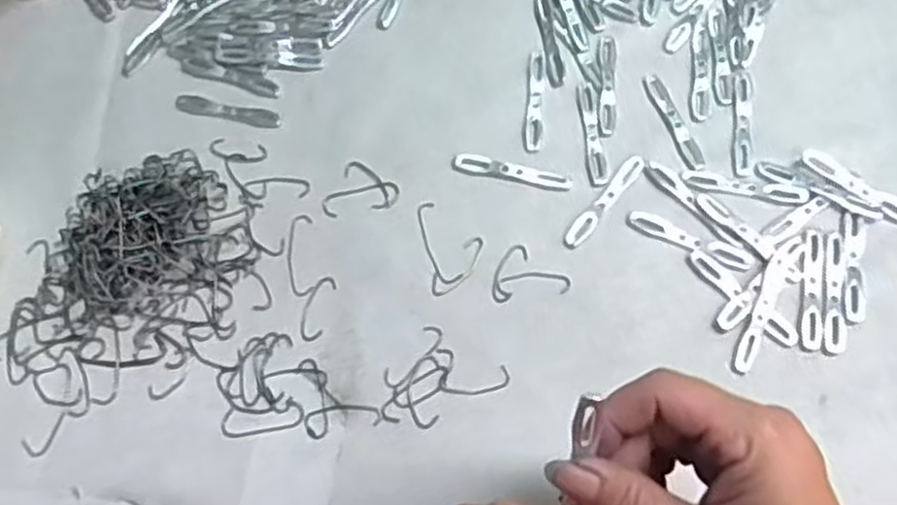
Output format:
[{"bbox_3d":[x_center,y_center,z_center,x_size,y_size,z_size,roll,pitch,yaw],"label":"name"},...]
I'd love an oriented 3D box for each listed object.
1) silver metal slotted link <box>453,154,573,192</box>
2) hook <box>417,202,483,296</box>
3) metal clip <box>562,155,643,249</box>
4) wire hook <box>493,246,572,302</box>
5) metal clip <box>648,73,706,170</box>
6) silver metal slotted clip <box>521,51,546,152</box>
[{"bbox_3d":[0.037,-0.047,0.446,0.069,0.004,0.012,13,68,9],"label":"silver metal slotted link"},{"bbox_3d":[0.002,-0.005,0.427,0.032,0.004,0.055,-11,67,-2],"label":"hook"},{"bbox_3d":[0.089,-0.030,0.432,0.012,0.004,0.070,38,74,17],"label":"metal clip"},{"bbox_3d":[0.044,0.010,0.421,0.041,0.004,0.030,-9,67,-1],"label":"wire hook"},{"bbox_3d":[0.134,-0.078,0.452,0.010,0.004,0.067,-17,67,-4],"label":"metal clip"},{"bbox_3d":[0.052,-0.093,0.463,0.011,0.004,0.071,3,67,5],"label":"silver metal slotted clip"}]

